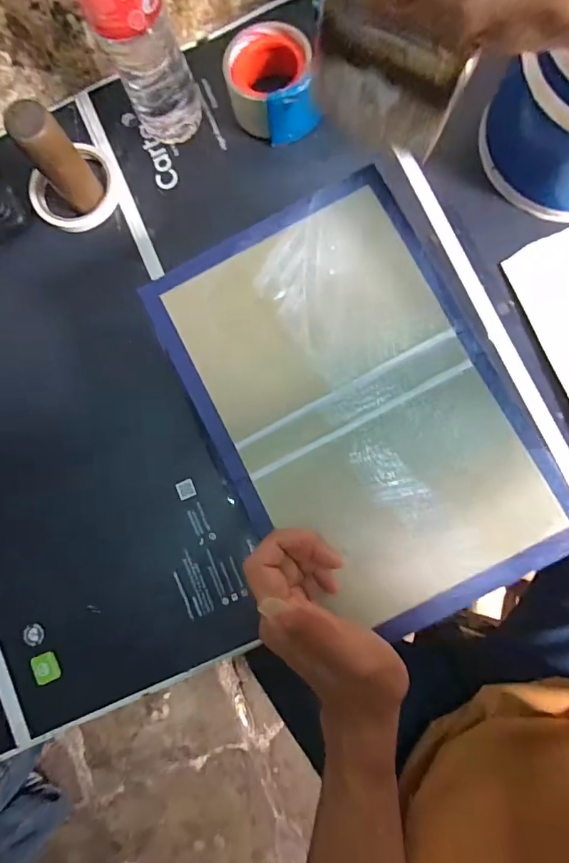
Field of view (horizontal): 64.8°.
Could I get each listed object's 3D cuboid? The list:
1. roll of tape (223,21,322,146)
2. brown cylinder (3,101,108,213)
[{"bbox_3d":[-0.012,-0.353,0.457,0.089,0.057,0.105,-9,82,2],"label":"roll of tape"},{"bbox_3d":[-0.212,-0.256,0.435,0.042,0.110,0.048,-34,82,-1],"label":"brown cylinder"}]

